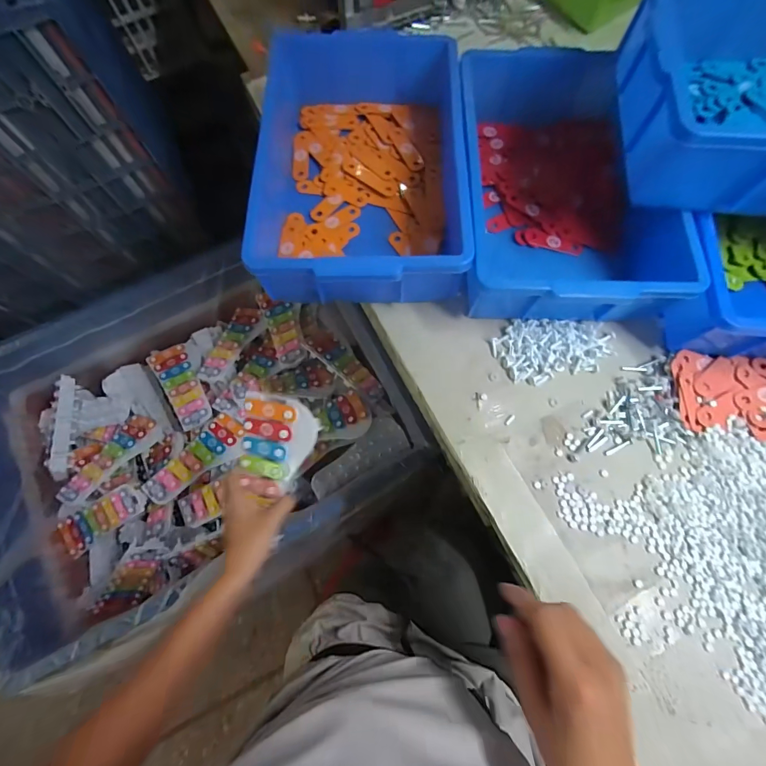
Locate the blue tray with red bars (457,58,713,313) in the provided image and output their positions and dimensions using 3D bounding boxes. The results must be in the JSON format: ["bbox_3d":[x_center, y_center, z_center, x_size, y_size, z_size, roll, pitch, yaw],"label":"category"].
[{"bbox_3d":[0.214,-0.256,0.464,0.231,0.107,0.359,1,73,1],"label":"blue tray with red bars"}]

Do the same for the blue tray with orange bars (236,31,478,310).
[{"bbox_3d":[-0.028,-0.279,0.470,0.240,0.104,0.368,-1,72,-1],"label":"blue tray with orange bars"}]

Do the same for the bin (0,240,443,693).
[{"bbox_3d":[-0.422,0.085,0.828,0.818,0.254,0.665,-23,74,-6],"label":"bin"}]

